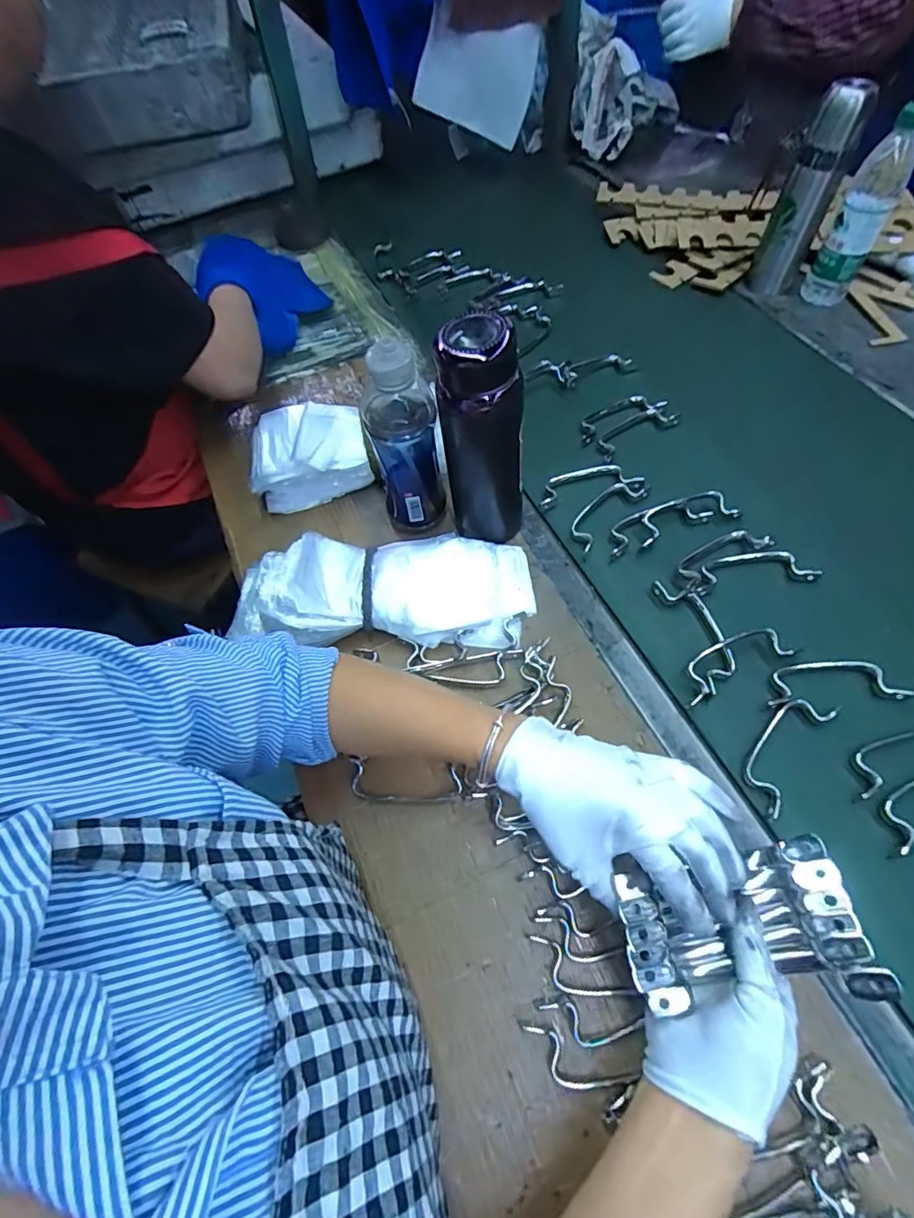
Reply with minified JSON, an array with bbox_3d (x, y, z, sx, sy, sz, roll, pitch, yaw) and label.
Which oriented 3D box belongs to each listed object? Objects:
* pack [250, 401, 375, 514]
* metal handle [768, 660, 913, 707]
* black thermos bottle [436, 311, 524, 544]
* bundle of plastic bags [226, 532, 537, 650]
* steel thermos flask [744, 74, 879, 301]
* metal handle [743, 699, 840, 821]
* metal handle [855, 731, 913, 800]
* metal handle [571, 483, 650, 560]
[{"bbox_3d":[-0.182,-0.188,0.650,0.140,0.079,0.094,-14,60,-6],"label":"pack"},{"bbox_3d":[0.350,0.066,0.497,0.131,0.009,0.041,-4,59,0],"label":"metal handle"},{"bbox_3d":[0.027,-0.154,0.517,0.078,0.234,0.063,-1,59,2],"label":"black thermos bottle"},{"bbox_3d":[-0.083,-0.020,0.558,0.325,0.046,0.117,-2,59,1],"label":"bundle of plastic bags"},{"bbox_3d":[0.489,-0.574,0.753,0.069,0.222,0.058,20,62,14],"label":"steel thermos flask"},{"bbox_3d":[0.287,0.121,0.467,0.040,0.014,0.117,35,67,21],"label":"metal handle"},{"bbox_3d":[0.386,0.127,0.457,0.113,0.018,0.038,-14,60,-6],"label":"metal handle"},{"bbox_3d":[0.169,-0.111,0.615,0.043,0.008,0.122,39,68,22],"label":"metal handle"}]

